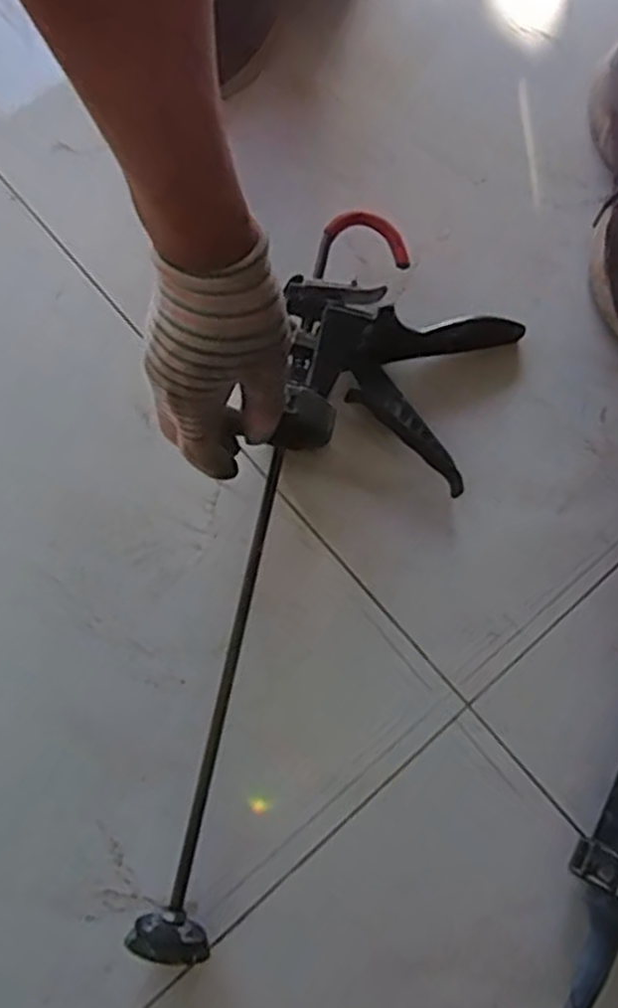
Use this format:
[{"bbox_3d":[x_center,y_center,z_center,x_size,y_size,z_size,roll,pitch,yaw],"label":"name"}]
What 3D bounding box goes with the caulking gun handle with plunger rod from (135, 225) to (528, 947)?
[{"bbox_3d":[0.004,0.030,0.507,0.155,0.055,0.499,20,73,5],"label":"caulking gun handle with plunger rod"}]

